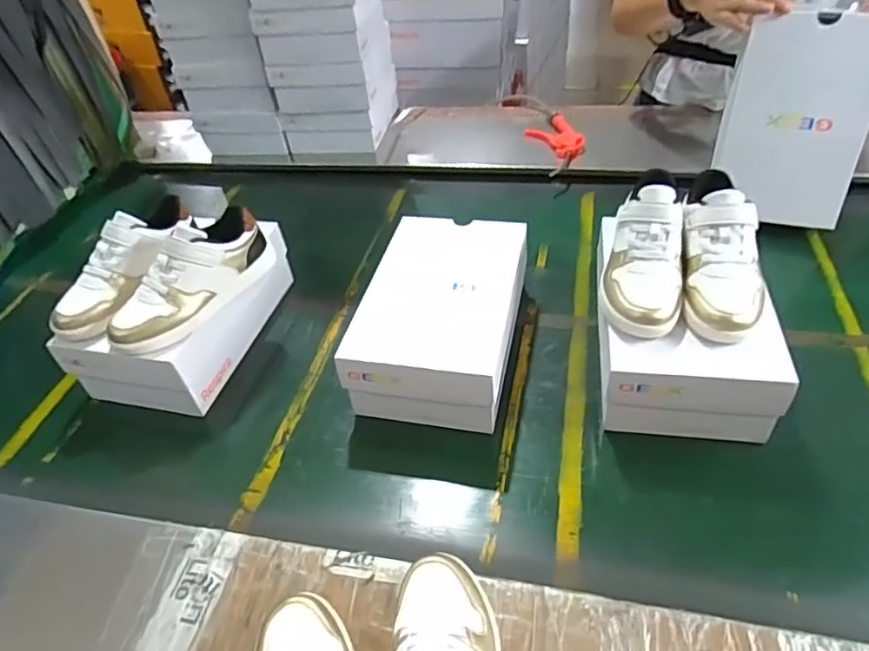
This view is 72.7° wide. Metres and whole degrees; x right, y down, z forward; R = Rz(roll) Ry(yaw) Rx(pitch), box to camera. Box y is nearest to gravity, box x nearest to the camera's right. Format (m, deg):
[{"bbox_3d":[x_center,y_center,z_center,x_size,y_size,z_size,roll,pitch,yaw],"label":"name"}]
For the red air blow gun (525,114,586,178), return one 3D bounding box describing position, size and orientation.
[{"bbox_3d":[0.243,-0.360,1.167,0.088,0.028,0.201,-11,44,-4],"label":"red air blow gun"}]

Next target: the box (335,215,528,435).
[{"bbox_3d":[0.011,-0.011,0.783,0.182,0.107,0.297,6,42,12],"label":"box"}]

